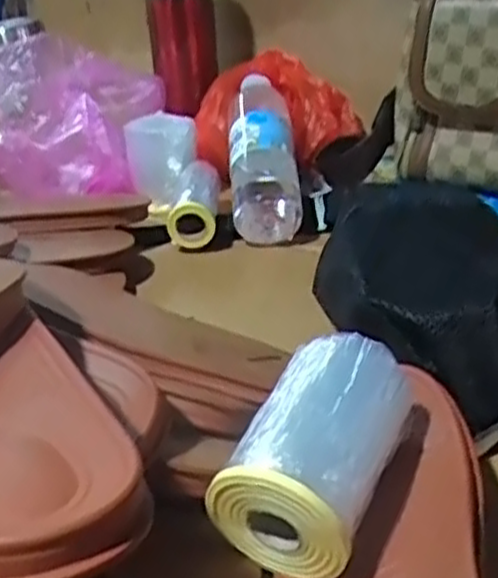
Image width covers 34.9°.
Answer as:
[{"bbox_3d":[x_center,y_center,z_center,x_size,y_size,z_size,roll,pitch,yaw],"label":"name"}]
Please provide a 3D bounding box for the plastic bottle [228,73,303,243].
[{"bbox_3d":[0.012,-0.138,0.759,0.064,0.052,0.205,-5,53,-1],"label":"plastic bottle"}]

